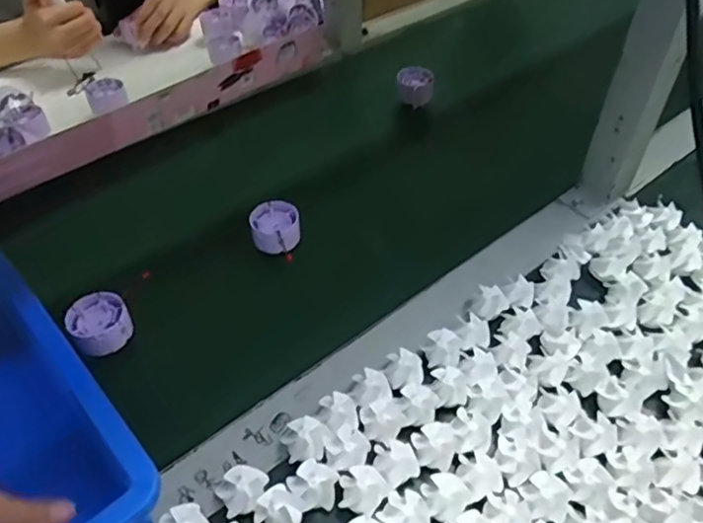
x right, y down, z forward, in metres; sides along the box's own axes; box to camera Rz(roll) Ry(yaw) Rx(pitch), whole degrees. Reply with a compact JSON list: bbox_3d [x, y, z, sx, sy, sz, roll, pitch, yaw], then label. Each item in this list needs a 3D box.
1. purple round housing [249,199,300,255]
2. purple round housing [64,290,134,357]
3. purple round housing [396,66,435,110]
[{"bbox_3d":[-0.073,-0.032,0.570,0.046,0.023,0.057,-8,47,-8],"label":"purple round housing"},{"bbox_3d":[-0.209,0.051,0.494,0.045,0.021,0.049,0,46,0],"label":"purple round housing"},{"bbox_3d":[0.082,-0.222,0.760,0.045,0.038,0.045,0,46,0],"label":"purple round housing"}]

